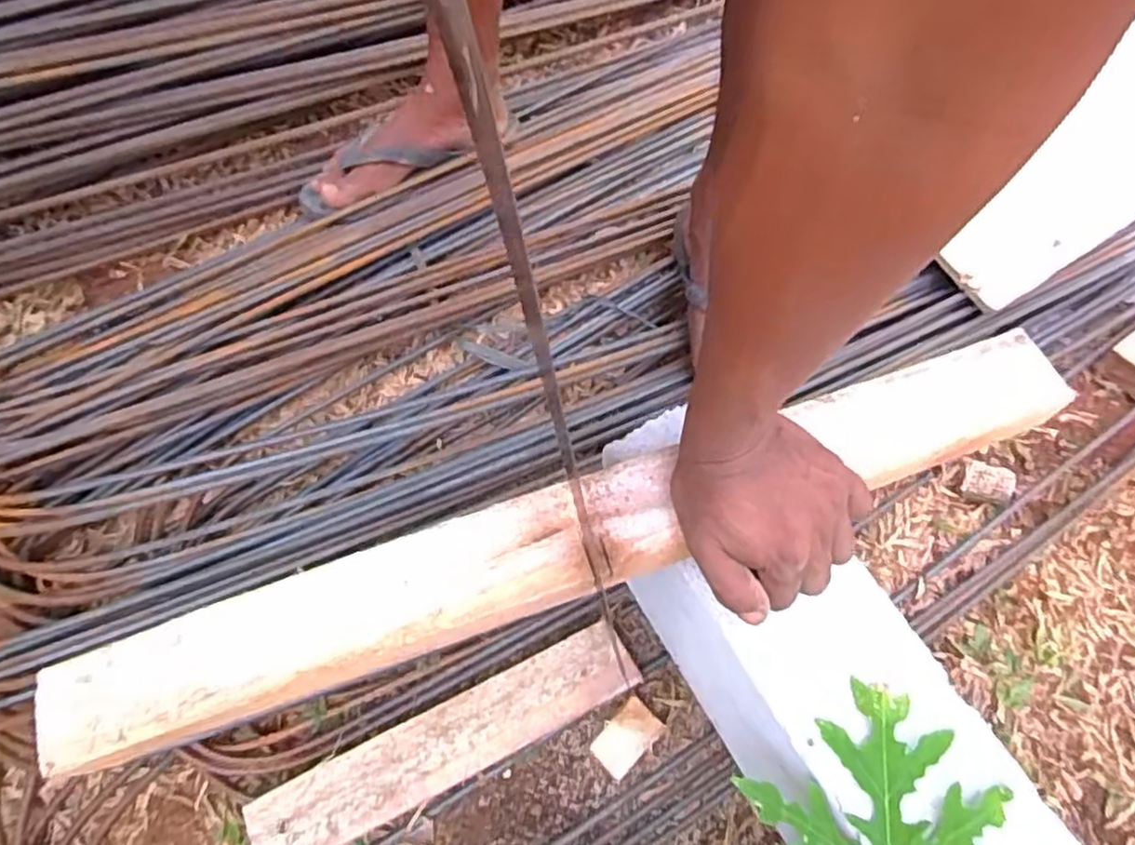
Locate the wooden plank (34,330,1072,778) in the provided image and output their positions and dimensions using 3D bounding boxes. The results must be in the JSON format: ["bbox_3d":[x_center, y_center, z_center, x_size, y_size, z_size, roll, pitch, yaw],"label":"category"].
[{"bbox_3d":[0.014,0.065,0.425,0.627,0.019,0.062,-19,67,-8],"label":"wooden plank"}]

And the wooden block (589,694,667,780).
[{"bbox_3d":[0.048,0.263,0.595,0.036,0.025,0.056,41,69,15],"label":"wooden block"}]

